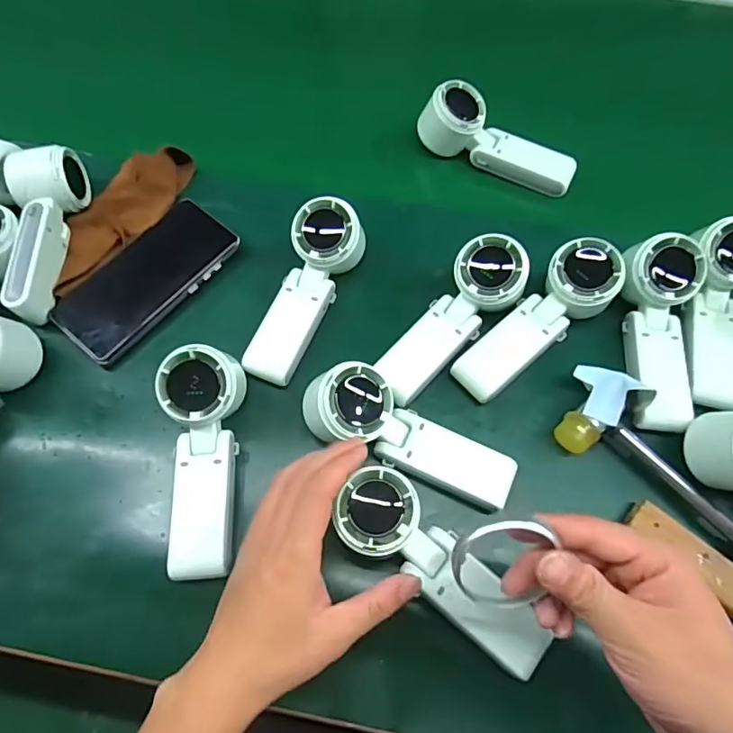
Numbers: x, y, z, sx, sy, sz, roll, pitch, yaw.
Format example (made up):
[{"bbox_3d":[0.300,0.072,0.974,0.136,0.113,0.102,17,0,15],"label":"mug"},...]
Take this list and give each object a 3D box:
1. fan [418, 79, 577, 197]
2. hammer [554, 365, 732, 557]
[{"bbox_3d":[0.135,-0.233,0.525,0.164,0.058,0.053,25,66,10],"label":"fan"},{"bbox_3d":[0.266,0.106,0.378,0.281,0.033,0.071,40,69,16],"label":"hammer"}]

